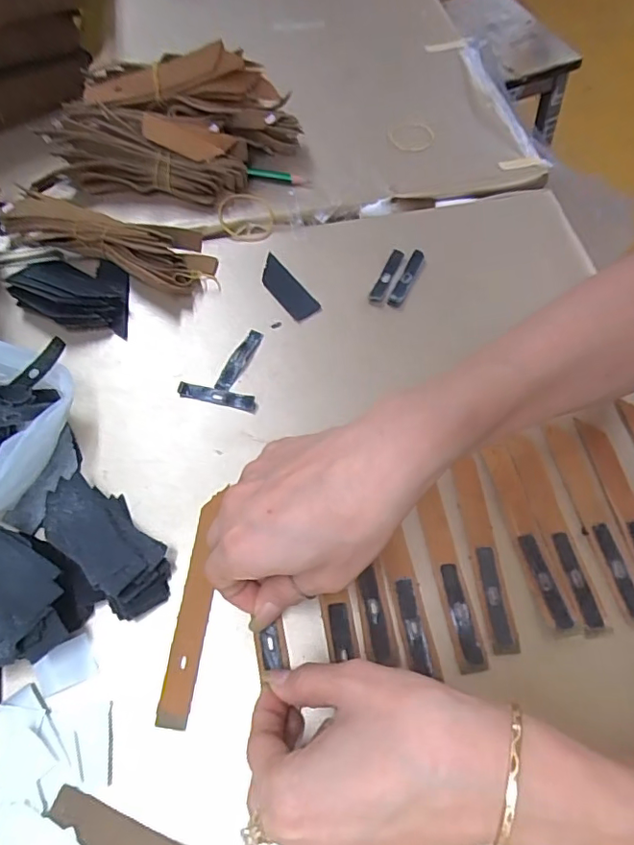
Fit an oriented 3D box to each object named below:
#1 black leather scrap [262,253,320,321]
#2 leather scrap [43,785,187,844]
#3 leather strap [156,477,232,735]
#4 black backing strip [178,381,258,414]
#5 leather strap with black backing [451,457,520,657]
[{"bbox_3d":[-0.024,-0.102,0.404,0.022,0.004,0.062,-34,67,-17],"label":"black leather scrap"},{"bbox_3d":[-0.094,0.192,0.246,0.064,0.005,0.023,19,64,10],"label":"leather scrap"},{"bbox_3d":[-0.067,0.099,0.299,0.016,0.004,0.121,5,62,2],"label":"leather strap"},{"bbox_3d":[-0.066,-0.018,0.359,0.054,0.004,0.012,12,63,6],"label":"black backing strip"},{"bbox_3d":[0.095,0.073,0.310,0.016,0.004,0.109,-4,62,-3],"label":"leather strap with black backing"}]

